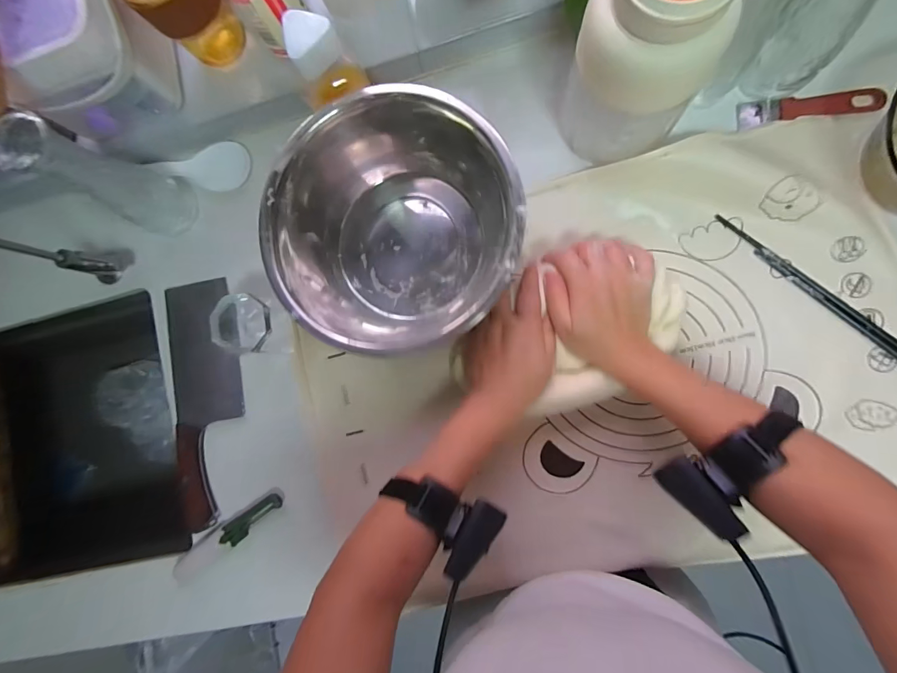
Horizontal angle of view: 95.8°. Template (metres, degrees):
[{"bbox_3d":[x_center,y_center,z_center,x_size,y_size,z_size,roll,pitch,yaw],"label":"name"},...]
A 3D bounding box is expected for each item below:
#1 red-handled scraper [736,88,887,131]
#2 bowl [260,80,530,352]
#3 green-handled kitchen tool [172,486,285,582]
[{"bbox_3d":[0.373,-0.238,0.420,0.131,0.009,0.026,-4,89,8],"label":"red-handled scraper"},{"bbox_3d":[-0.051,-0.115,0.430,0.245,0.103,0.226,-4,86,9],"label":"bowl"},{"bbox_3d":[-0.266,0.239,0.493,0.163,0.026,0.030,-37,85,7],"label":"green-handled kitchen tool"}]

